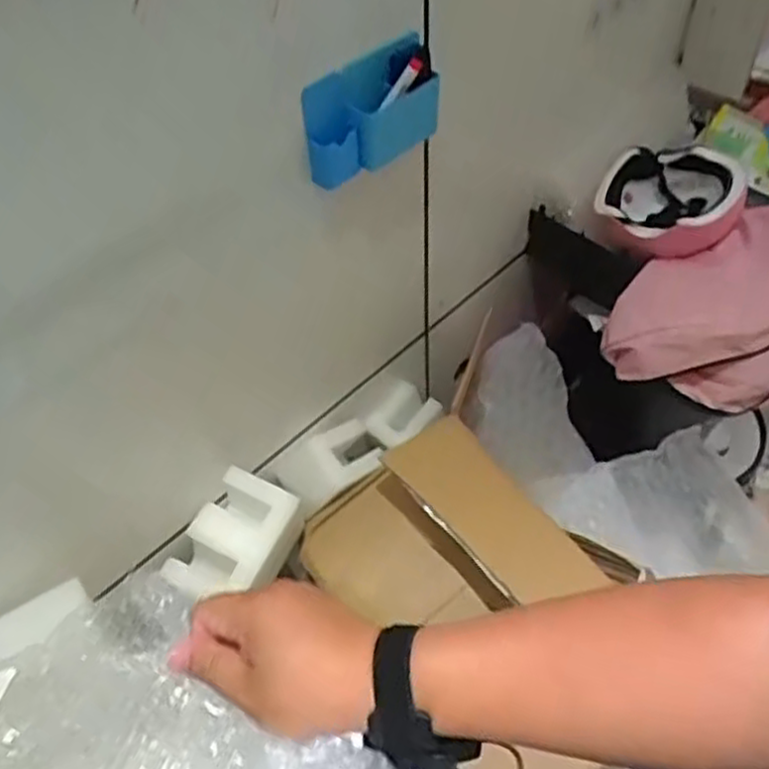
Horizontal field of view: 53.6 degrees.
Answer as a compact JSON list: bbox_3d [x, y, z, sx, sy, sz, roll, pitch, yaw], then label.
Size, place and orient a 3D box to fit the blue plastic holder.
[{"bbox_3d":[-0.014,-0.322,0.912,0.173,0.131,0.047,-33,56,-21],"label":"blue plastic holder"}]

